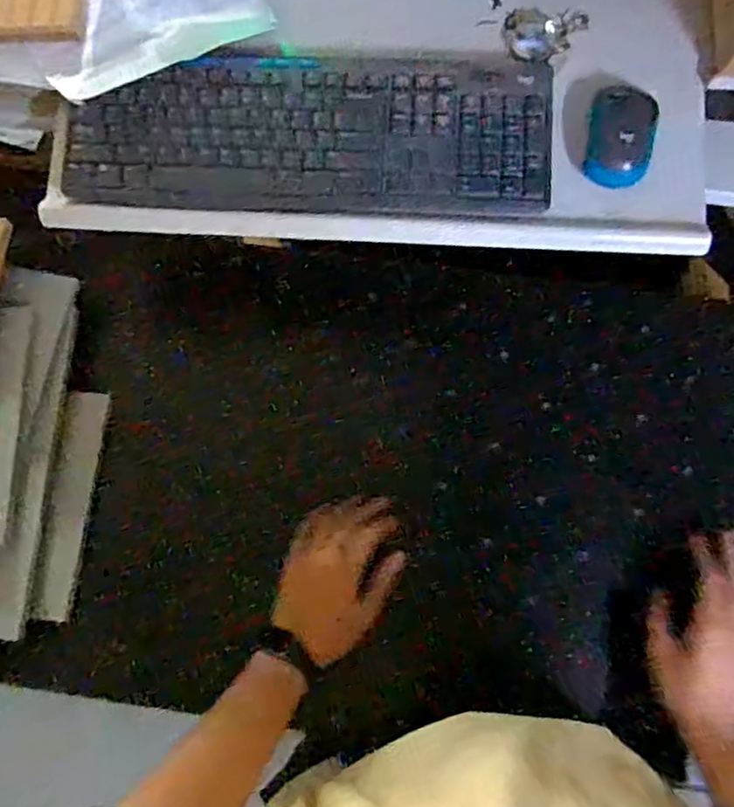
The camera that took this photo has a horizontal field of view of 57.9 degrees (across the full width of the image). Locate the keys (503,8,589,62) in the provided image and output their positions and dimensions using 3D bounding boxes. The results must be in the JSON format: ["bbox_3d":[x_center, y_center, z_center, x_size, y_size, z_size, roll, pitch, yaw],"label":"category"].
[{"bbox_3d":[0.168,-0.339,0.610,0.079,0.017,0.053,-11,76,-2],"label":"keys"}]

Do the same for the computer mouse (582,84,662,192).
[{"bbox_3d":[0.221,-0.233,0.575,0.054,0.030,0.086,9,76,3],"label":"computer mouse"}]

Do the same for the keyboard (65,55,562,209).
[{"bbox_3d":[-0.053,-0.241,0.594,0.422,0.024,0.130,3,94,2],"label":"keyboard"}]

